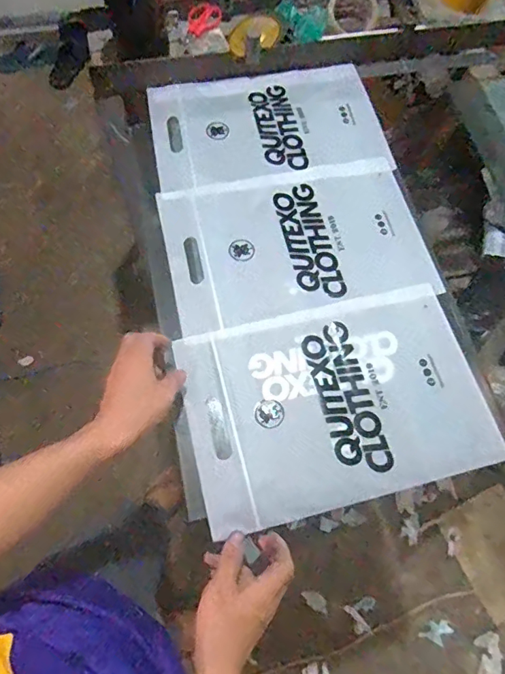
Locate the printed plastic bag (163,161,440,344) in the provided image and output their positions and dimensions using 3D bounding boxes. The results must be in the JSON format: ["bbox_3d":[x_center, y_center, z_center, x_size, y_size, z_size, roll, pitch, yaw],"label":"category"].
[{"bbox_3d":[0.060,-0.145,0.691,0.369,0.009,0.243,-11,67,-6],"label":"printed plastic bag"}]

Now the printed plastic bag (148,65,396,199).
[{"bbox_3d":[0.022,-0.348,0.777,0.366,0.014,0.243,-8,68,-5],"label":"printed plastic bag"}]

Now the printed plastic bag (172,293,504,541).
[{"bbox_3d":[0.108,0.078,0.590,0.371,0.012,0.234,-13,69,-7],"label":"printed plastic bag"}]

